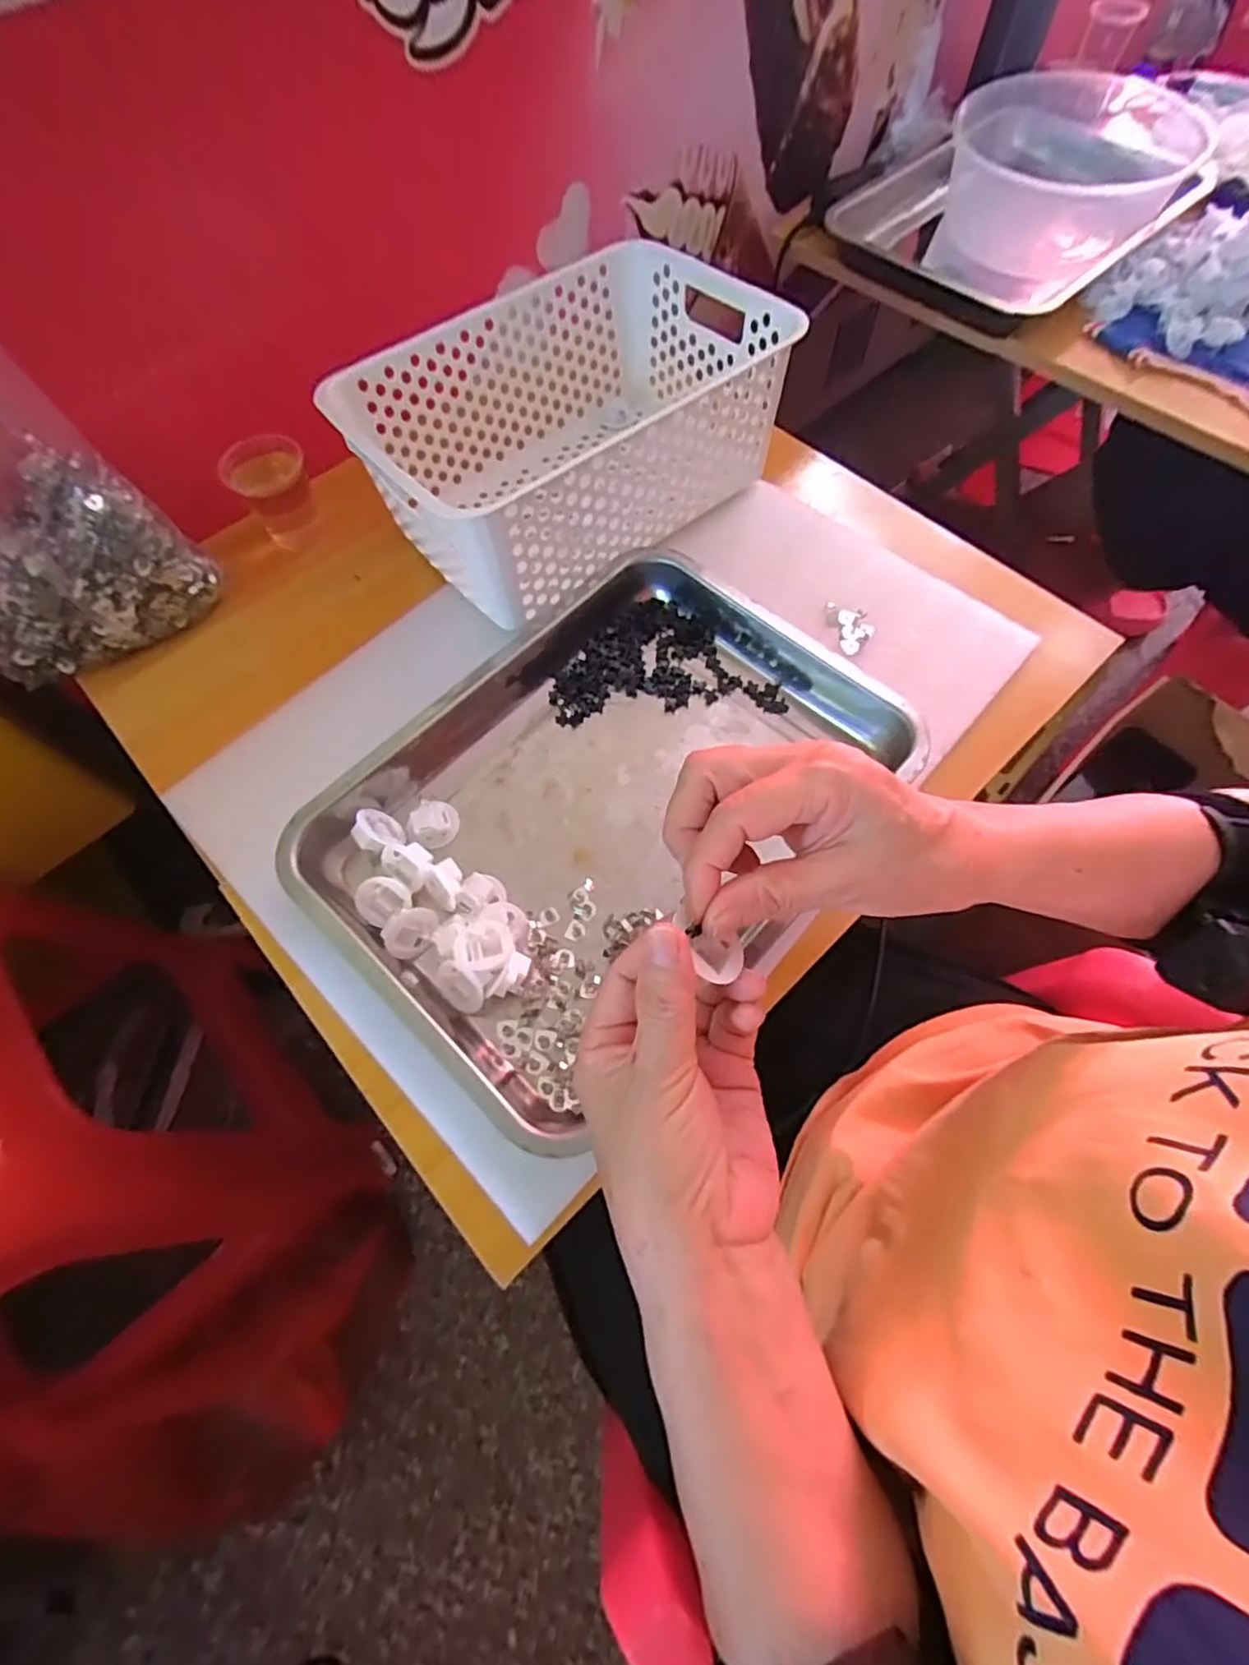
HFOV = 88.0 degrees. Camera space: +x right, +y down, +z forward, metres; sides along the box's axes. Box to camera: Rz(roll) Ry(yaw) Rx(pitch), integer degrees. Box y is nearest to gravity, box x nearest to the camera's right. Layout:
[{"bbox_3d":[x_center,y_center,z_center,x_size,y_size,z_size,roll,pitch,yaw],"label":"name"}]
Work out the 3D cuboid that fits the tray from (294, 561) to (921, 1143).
[{"bbox_3d":[-0.010,-0.028,0.436,0.275,0.047,0.374,39,71,17],"label":"tray"}]

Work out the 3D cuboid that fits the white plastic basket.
[{"bbox_3d":[-0.046,-0.324,0.522,0.314,0.117,0.208,-35,69,-14],"label":"white plastic basket"}]

